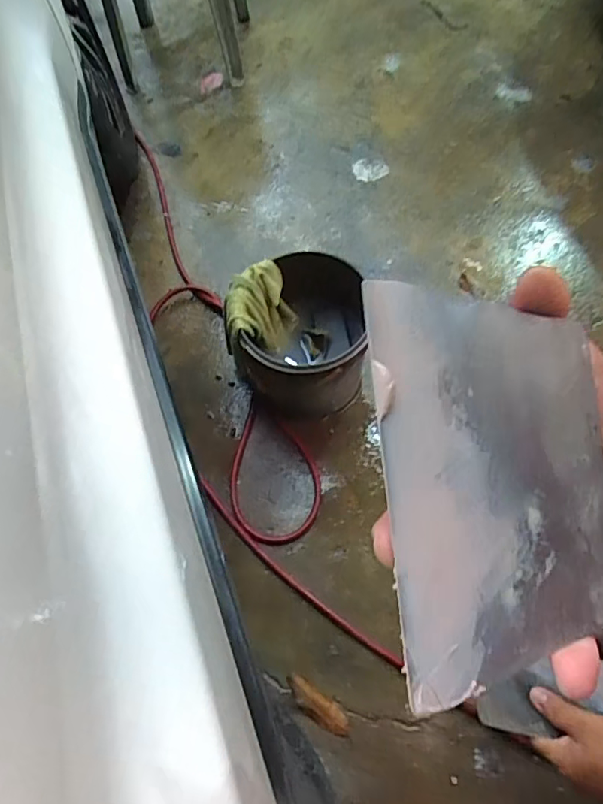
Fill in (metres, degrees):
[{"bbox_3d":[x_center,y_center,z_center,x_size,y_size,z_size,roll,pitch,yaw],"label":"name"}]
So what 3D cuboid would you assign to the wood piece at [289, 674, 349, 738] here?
[{"bbox_3d":[0.025,0.463,0.836,0.114,0.015,0.039,42,73,4],"label":"wood piece"}]

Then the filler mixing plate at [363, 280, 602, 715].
[{"bbox_3d":[0.075,0.026,0.201,0.098,0.004,0.137,-4,84,-20],"label":"filler mixing plate"}]

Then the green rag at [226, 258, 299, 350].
[{"bbox_3d":[-0.065,-0.149,0.922,0.104,0.134,0.122,-11,63,2],"label":"green rag"}]

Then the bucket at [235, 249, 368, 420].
[{"bbox_3d":[0.012,-0.108,0.950,0.195,0.199,0.201,-3,63,6],"label":"bucket"}]

